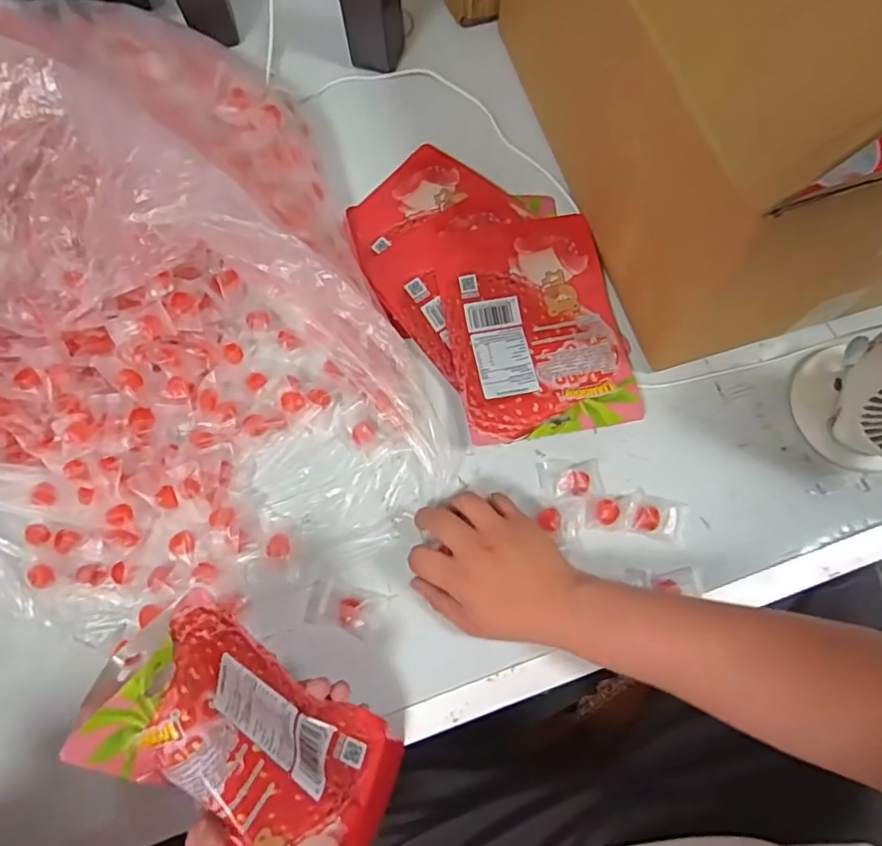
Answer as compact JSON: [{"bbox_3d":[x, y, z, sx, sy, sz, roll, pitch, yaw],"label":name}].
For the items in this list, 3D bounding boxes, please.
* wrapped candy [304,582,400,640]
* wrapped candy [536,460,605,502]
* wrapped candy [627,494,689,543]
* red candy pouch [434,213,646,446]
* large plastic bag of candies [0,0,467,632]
[{"bbox_3d":[-0.077,0.152,0.477,0.063,0.013,0.035,13,73,5],"label":"wrapped candy"},{"bbox_3d":[0.114,0.049,0.505,0.056,0.011,0.035,-1,73,1],"label":"wrapped candy"},{"bbox_3d":[0.183,0.079,0.491,0.048,0.011,0.036,14,73,5],"label":"wrapped candy"},{"bbox_3d":[0.085,-0.089,0.542,0.154,0.024,0.211,-12,73,-3],"label":"red candy pouch"},{"bbox_3d":[-0.318,-0.108,0.479,0.501,0.173,0.580,-27,74,-7],"label":"large plastic bag of candies"}]

